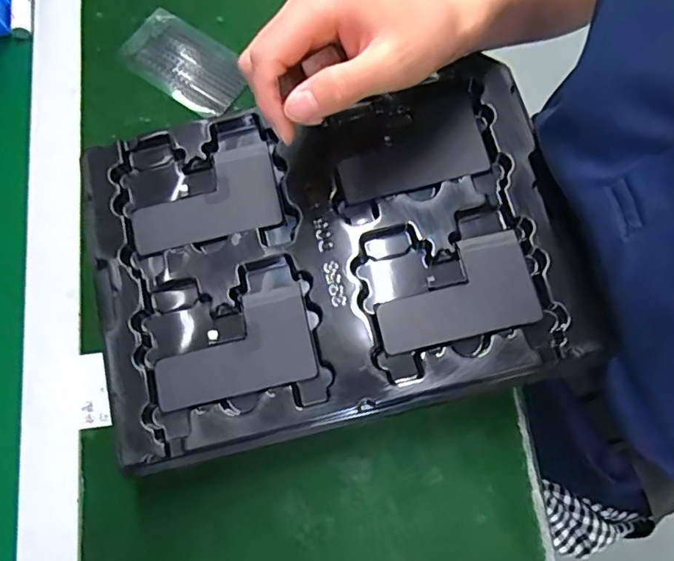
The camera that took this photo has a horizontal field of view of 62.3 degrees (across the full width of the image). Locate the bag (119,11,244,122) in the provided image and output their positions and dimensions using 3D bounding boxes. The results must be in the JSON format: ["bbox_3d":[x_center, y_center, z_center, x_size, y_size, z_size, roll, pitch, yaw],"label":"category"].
[{"bbox_3d":[-0.125,-0.178,0.451,0.106,0.004,0.060,36,79,11],"label":"bag"}]

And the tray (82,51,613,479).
[{"bbox_3d":[-0.007,-0.018,0.345,0.284,0.026,0.207,-12,74,-2],"label":"tray"}]

